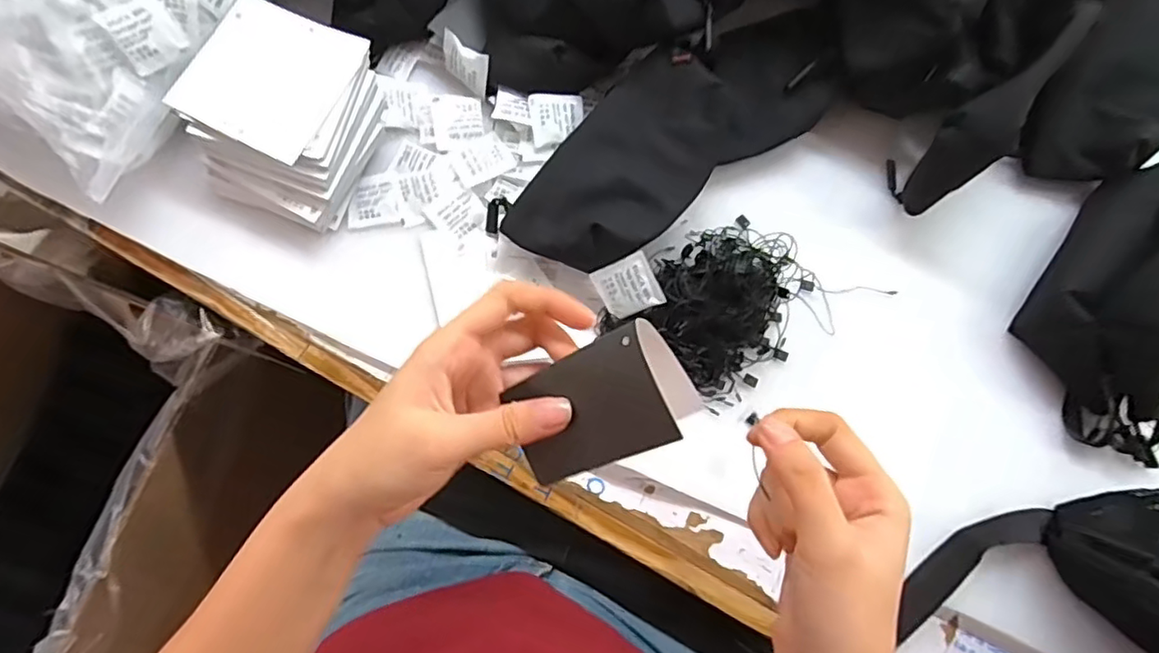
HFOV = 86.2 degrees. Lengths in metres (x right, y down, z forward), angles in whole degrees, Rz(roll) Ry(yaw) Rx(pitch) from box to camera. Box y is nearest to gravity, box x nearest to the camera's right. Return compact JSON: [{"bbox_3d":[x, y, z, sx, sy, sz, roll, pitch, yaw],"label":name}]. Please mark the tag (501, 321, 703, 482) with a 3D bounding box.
[{"bbox_3d":[0.008,0.035,0.271,0.020,0.087,0.049,-15,79,-47],"label":"tag"}]

